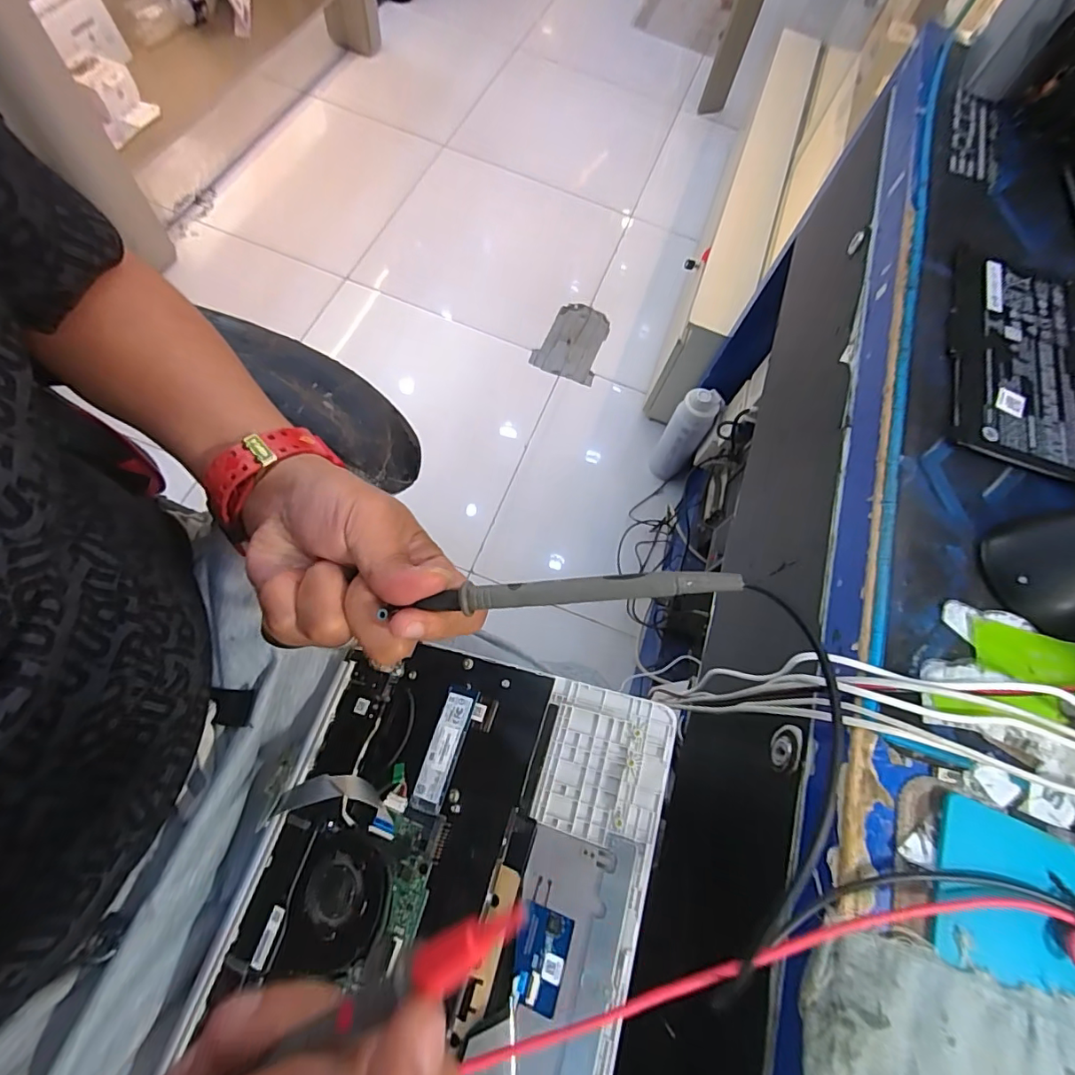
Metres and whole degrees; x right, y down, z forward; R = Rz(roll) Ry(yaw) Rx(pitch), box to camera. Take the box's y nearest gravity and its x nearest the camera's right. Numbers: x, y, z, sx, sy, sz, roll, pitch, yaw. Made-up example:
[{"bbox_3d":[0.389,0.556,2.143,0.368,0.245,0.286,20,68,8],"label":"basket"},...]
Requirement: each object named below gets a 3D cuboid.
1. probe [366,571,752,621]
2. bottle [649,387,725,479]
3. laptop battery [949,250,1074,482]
[{"bbox_3d":[0.007,0.022,0.205,0.140,0.008,0.009,-5,66,9],"label":"probe"},{"bbox_3d":[0.307,-0.216,1.097,0.077,0.266,0.074,29,68,4],"label":"bottle"},{"bbox_3d":[0.331,-0.122,0.348,0.094,0.007,0.180,21,68,1],"label":"laptop battery"}]

